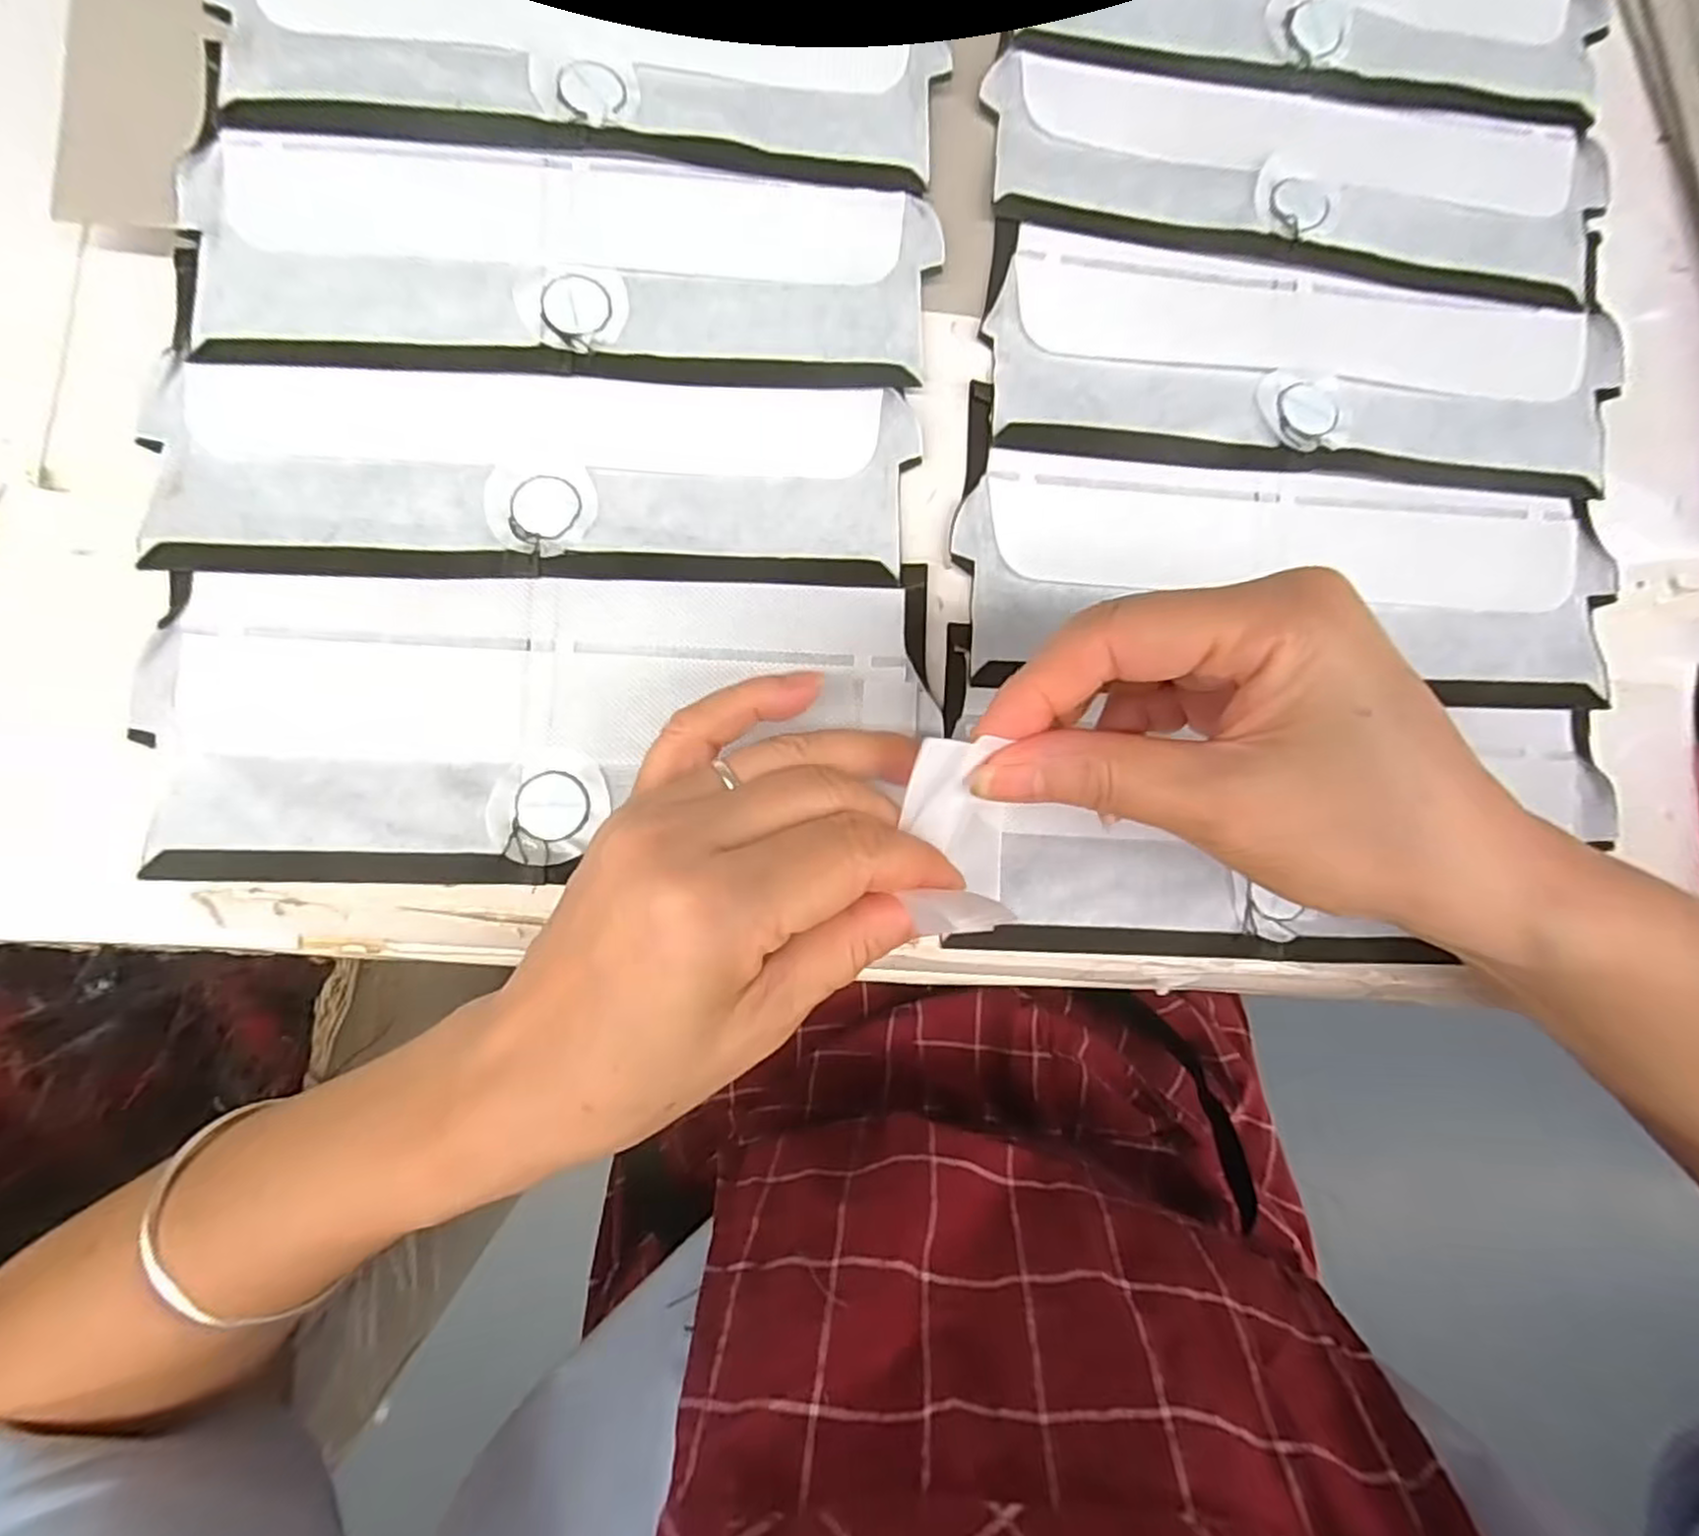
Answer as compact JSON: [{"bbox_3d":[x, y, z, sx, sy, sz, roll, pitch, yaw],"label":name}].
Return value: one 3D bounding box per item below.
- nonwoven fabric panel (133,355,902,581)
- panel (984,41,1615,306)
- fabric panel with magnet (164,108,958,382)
[{"bbox_3d":[-0.097,-0.097,0.240,0.232,0.007,0.071,-2,84,-5],"label":"nonwoven fabric panel"},{"bbox_3d":[0.169,-0.220,0.277,0.232,0.005,0.076,7,84,-4],"label":"panel"},{"bbox_3d":[-0.090,-0.170,0.247,0.234,0.008,0.077,-1,84,-5],"label":"fabric panel with magnet"}]

